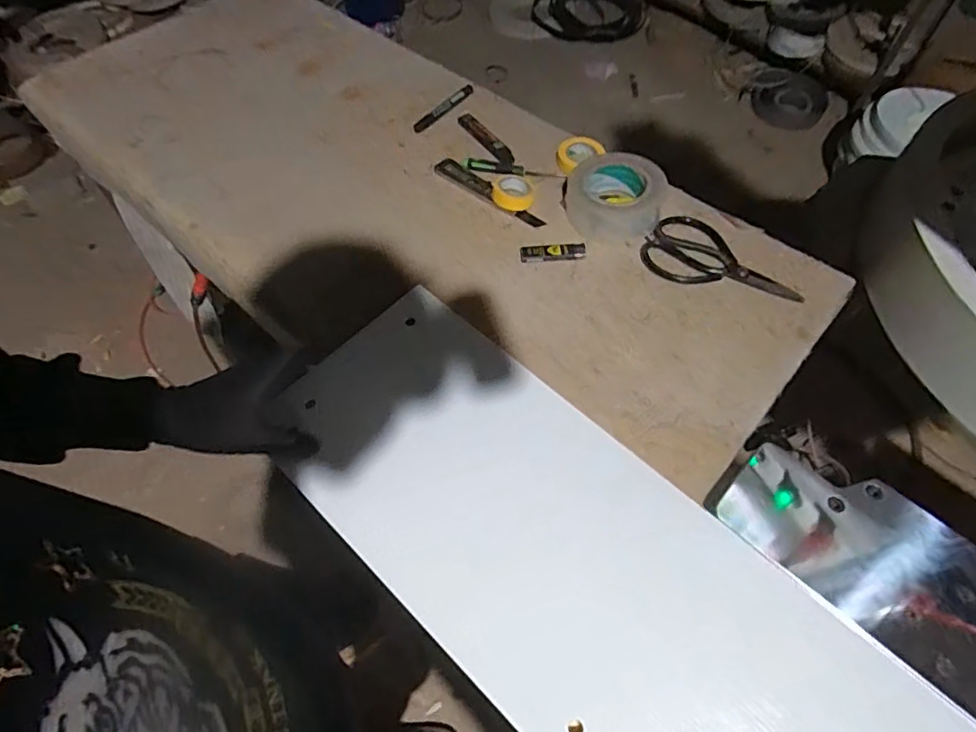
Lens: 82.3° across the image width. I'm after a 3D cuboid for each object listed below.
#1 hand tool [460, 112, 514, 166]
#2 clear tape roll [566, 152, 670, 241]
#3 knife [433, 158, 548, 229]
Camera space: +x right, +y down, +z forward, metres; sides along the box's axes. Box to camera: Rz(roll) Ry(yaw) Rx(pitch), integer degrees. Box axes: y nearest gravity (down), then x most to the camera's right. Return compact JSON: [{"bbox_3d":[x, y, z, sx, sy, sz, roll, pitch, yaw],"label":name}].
[{"bbox_3d":[0.001,-0.339,0.834,0.029,0.014,0.144,-28,64,-15],"label":"hand tool"},{"bbox_3d":[0.166,-0.222,0.735,0.120,0.052,0.122,0,60,0],"label":"clear tape roll"},{"bbox_3d":[0.004,-0.241,0.774,0.187,0.012,0.026,32,65,17],"label":"knife"}]

